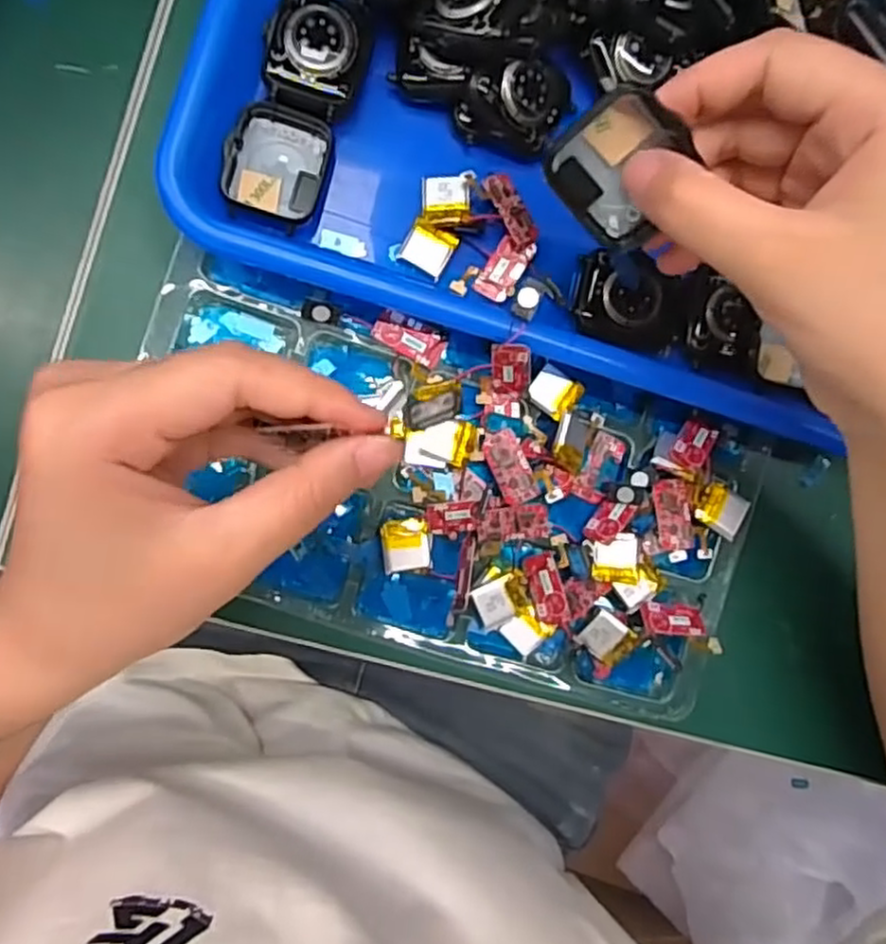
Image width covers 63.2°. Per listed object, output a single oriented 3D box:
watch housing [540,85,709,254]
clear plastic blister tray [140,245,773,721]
[{"bbox_3d":[0.053,-0.090,0.214,0.042,0.006,0.037,36,123,-27],"label":"watch housing"},{"bbox_3d":[0.004,0.009,0.291,0.252,0.026,0.128,17,86,-7],"label":"clear plastic blister tray"}]

